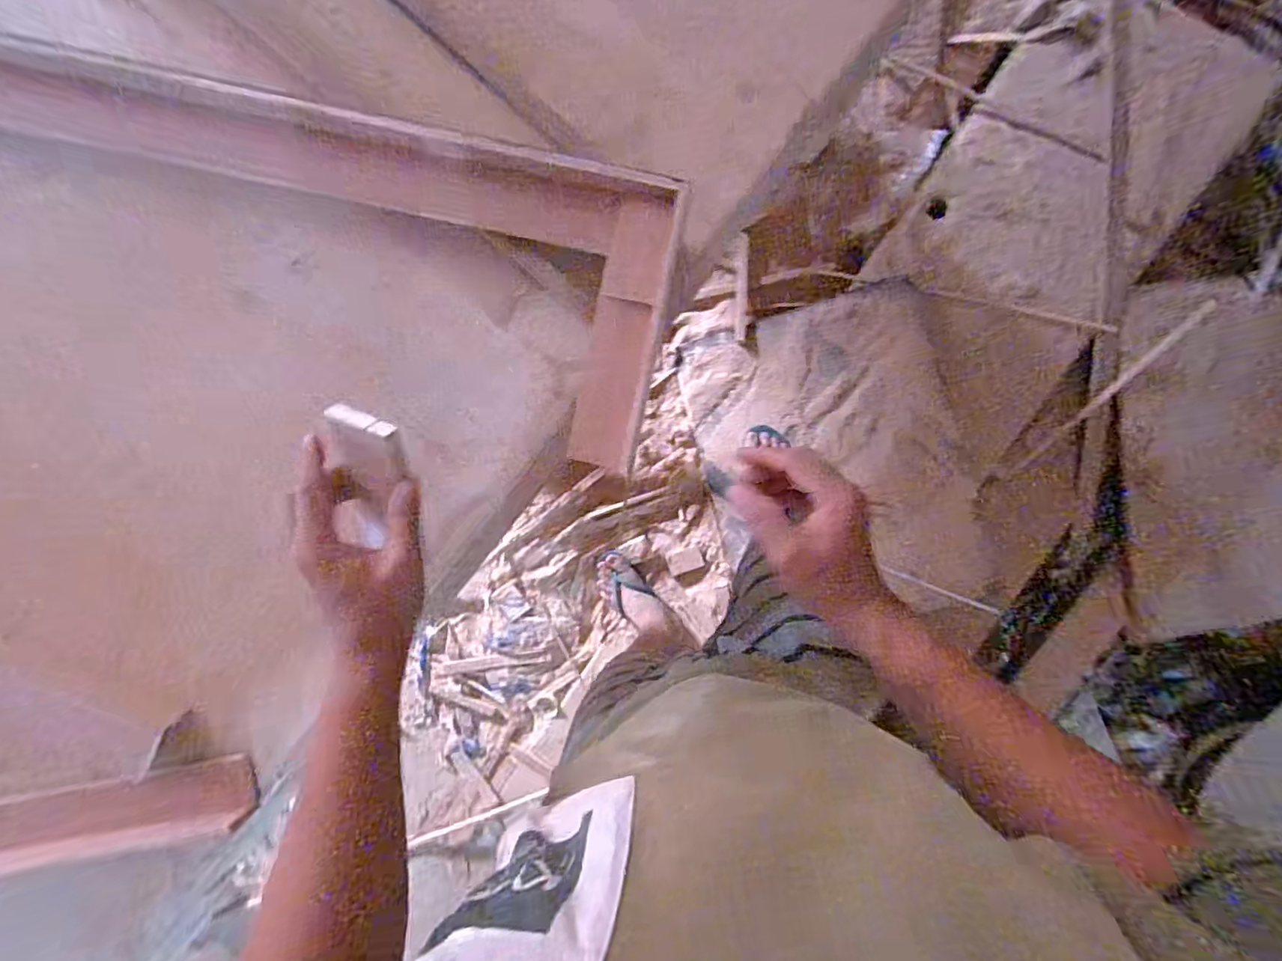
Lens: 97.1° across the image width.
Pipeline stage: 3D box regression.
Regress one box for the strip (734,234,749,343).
[{"bbox_3d":[0.233,-0.443,1.301,0.032,0.014,0.248,-1,94,0],"label":"strip"}]

